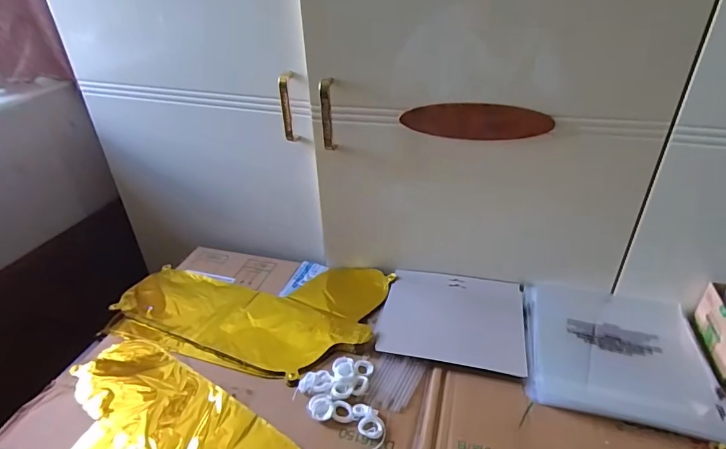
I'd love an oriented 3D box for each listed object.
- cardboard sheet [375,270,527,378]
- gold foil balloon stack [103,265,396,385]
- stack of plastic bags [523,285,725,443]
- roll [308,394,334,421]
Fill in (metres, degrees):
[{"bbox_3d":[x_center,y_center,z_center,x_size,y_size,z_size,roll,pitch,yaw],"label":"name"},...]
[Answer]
[{"bbox_3d":[0.131,0.130,0.642,0.194,0.007,0.166,7,35,13],"label":"cardboard sheet"},{"bbox_3d":[-0.176,0.120,0.682,0.393,0.022,0.226,8,35,15],"label":"gold foil balloon stack"},{"bbox_3d":[0.331,0.160,0.585,0.217,0.014,0.213,8,35,15],"label":"stack of plastic bags"},{"bbox_3d":[-0.050,0.213,0.520,0.027,0.011,0.033,-24,39,-29],"label":"roll"}]

